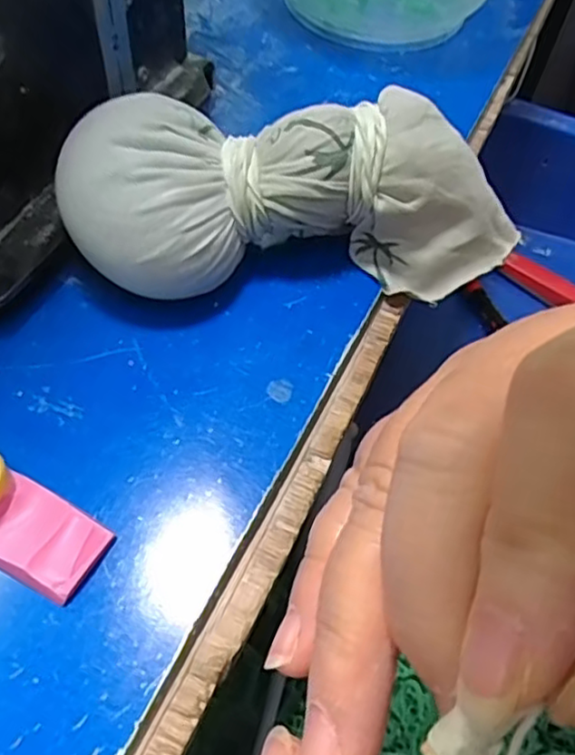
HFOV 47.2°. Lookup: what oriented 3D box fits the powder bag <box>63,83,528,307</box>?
[{"bbox_3d":[0.008,-0.059,0.212,0.149,0.049,0.059,-8,59,-9],"label":"powder bag"}]

